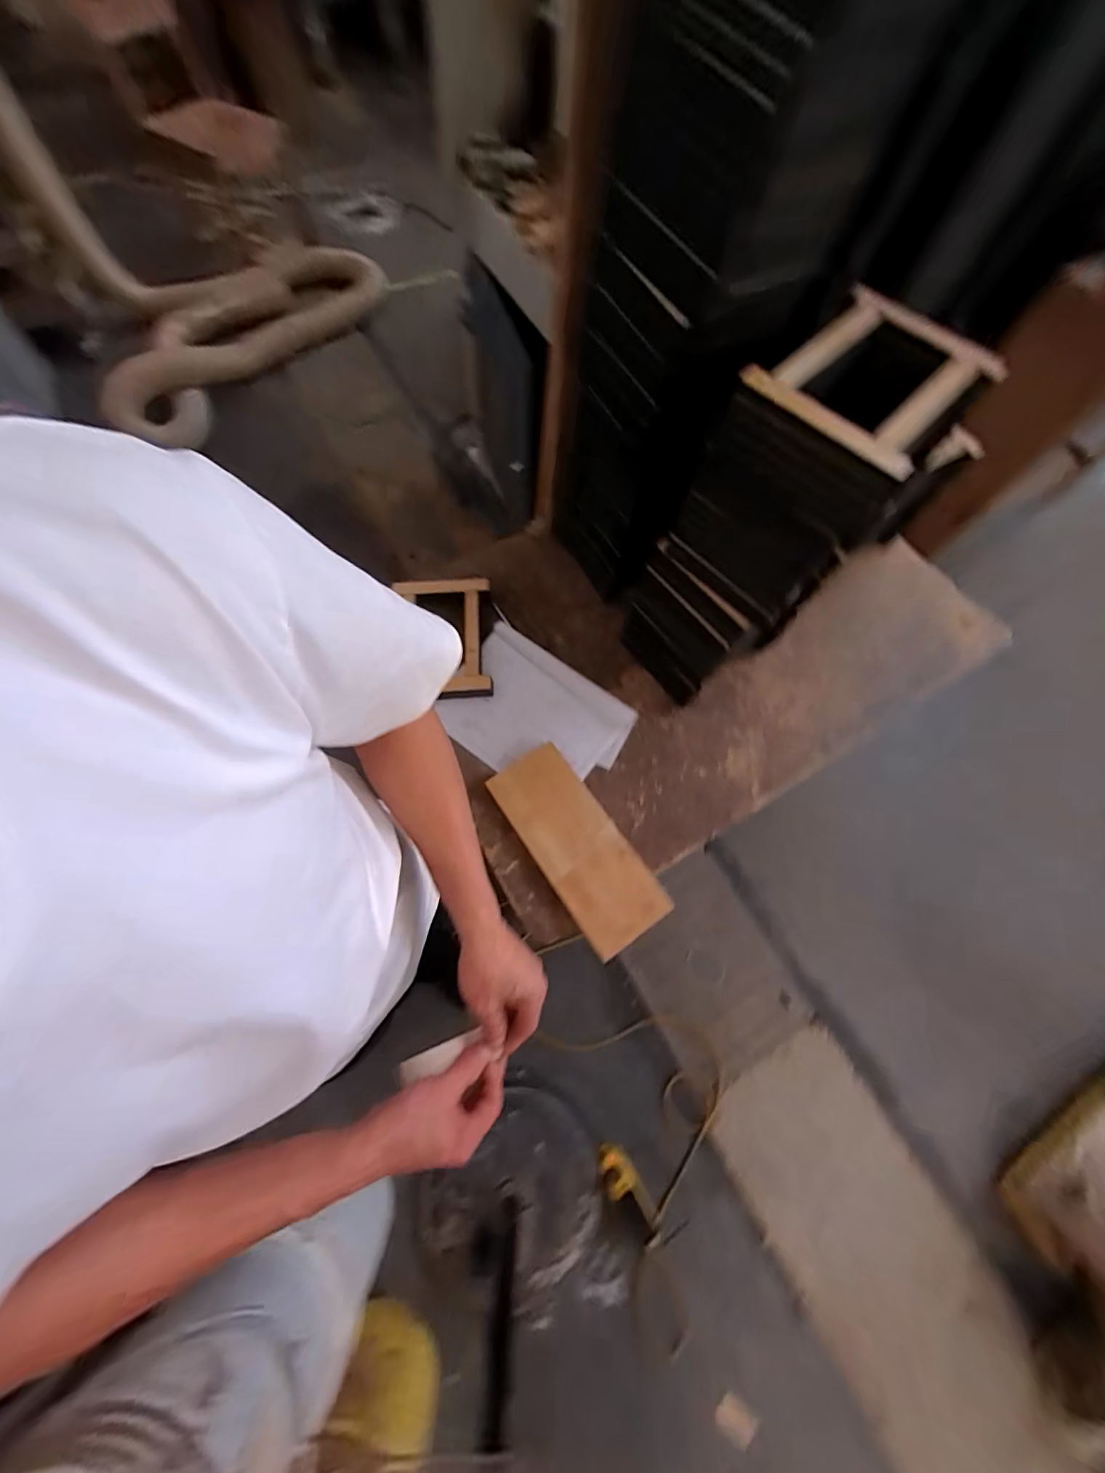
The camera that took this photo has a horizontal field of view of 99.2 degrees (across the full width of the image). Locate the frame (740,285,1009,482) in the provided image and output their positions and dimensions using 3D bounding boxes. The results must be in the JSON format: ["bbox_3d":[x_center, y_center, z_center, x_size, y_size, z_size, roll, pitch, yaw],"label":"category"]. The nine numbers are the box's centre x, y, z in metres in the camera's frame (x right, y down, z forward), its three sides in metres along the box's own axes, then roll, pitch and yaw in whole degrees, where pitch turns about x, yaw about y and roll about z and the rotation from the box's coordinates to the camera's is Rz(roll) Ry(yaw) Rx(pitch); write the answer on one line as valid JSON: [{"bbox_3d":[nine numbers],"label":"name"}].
[{"bbox_3d":[0.337,-0.373,0.488,0.249,0.021,0.181,-42,76,-15],"label":"frame"}]

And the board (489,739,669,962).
[{"bbox_3d":[0.035,0.164,0.725,0.133,0.025,0.313,-33,74,-13],"label":"board"}]

